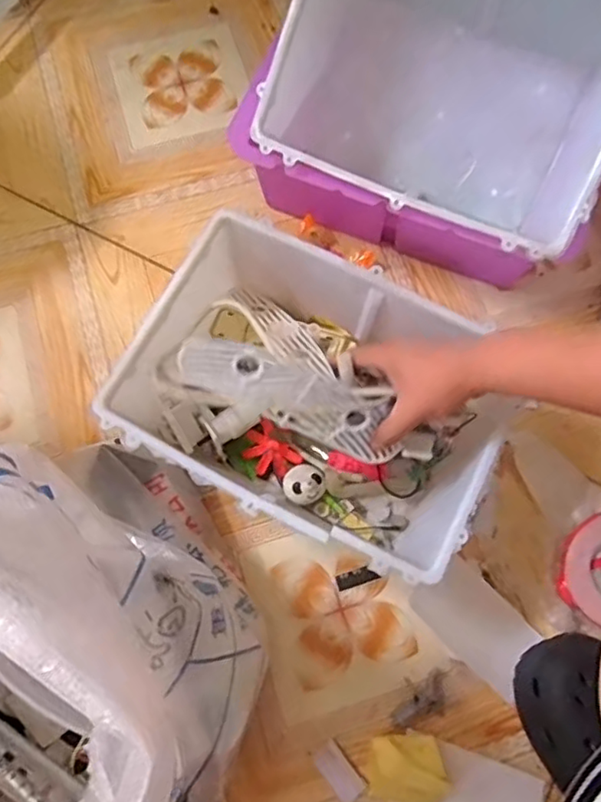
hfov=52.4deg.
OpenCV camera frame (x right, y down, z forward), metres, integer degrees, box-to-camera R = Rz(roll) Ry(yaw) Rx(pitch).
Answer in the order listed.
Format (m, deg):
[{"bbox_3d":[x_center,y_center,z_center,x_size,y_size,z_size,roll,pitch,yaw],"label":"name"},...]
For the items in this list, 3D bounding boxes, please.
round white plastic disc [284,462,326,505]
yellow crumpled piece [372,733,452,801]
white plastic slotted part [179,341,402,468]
[{"bbox_3d":[0.005,0.089,0.652,0.044,0.023,0.042,-35,77,-10],"label":"round white plastic disc"},{"bbox_3d":[0.099,0.346,0.562,0.065,0.054,0.062,-3,73,-2],"label":"yellow crumpled piece"},{"bbox_3d":[-0.004,-0.002,0.536,0.209,0.064,0.015,24,29,-18],"label":"white plastic slotted part"}]

